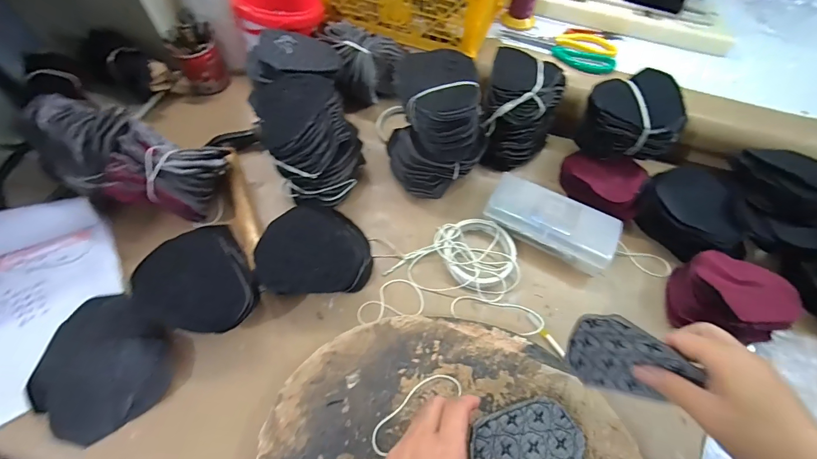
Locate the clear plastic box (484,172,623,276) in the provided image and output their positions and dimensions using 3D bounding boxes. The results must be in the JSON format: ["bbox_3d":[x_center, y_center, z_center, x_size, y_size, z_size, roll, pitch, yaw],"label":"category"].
[{"bbox_3d":[0.186,-0.010,0.470,0.161,0.040,0.071,27,61,13],"label":"clear plastic box"}]

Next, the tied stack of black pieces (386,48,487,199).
[{"bbox_3d":[0.036,-0.138,0.477,0.120,0.133,0.120,-24,63,-16],"label":"tied stack of black pieces"}]

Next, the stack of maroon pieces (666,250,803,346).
[{"bbox_3d":[0.381,0.083,0.425,0.118,0.042,0.098,17,59,7],"label":"stack of maroon pieces"}]

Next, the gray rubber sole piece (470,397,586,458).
[{"bbox_3d":[0.119,0.212,0.331,0.101,0.012,0.092,1,59,-2],"label":"gray rubber sole piece"}]

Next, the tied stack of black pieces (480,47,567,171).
[{"bbox_3d":[0.162,-0.174,0.515,0.107,0.114,0.123,14,59,6],"label":"tied stack of black pieces"}]

